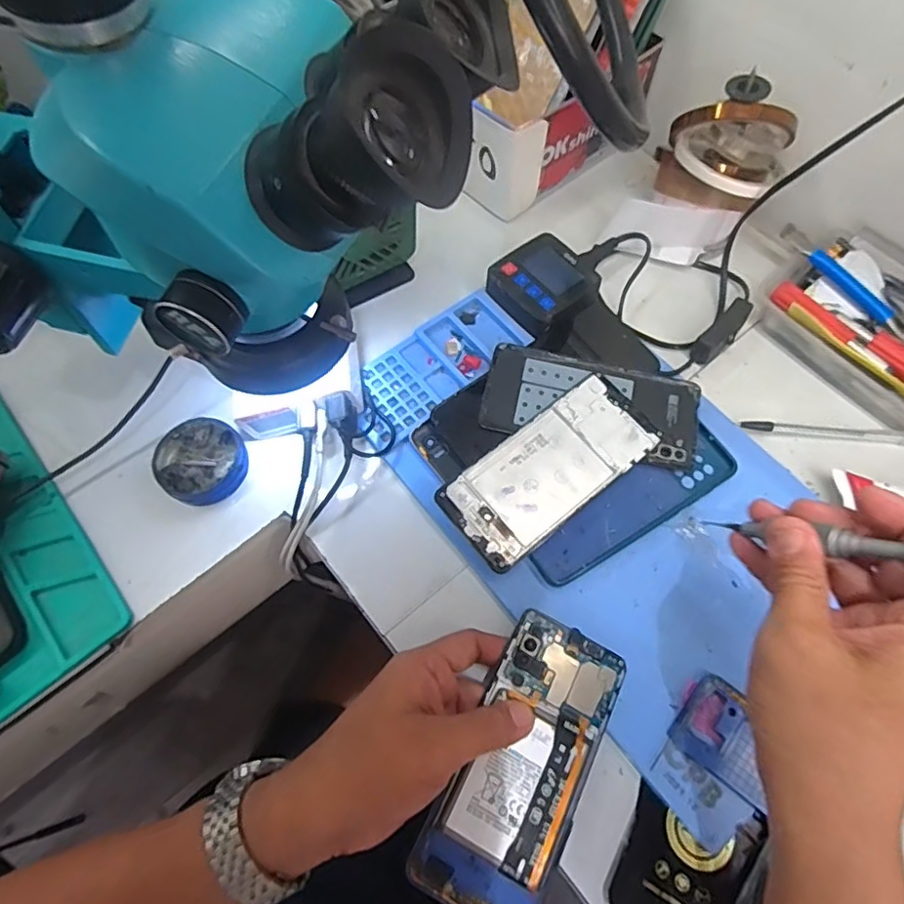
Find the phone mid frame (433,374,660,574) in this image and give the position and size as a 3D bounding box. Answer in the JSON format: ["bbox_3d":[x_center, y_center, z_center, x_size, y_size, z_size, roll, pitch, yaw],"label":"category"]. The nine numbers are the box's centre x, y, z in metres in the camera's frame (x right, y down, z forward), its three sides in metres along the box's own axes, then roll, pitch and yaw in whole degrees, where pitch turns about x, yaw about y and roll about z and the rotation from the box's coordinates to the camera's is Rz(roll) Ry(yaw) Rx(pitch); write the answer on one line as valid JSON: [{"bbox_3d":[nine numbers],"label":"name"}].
[{"bbox_3d":[0.067,0.011,0.405,0.151,0.004,0.069,-37,72,-15],"label":"phone mid frame"}]

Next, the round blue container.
[{"bbox_3d":[-0.183,0.008,0.432,0.064,0.025,0.061,27,68,13],"label":"round blue container"}]

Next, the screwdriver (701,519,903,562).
[{"bbox_3d":[0.173,0.041,0.284,0.015,0.106,0.012,-48,111,-19],"label":"screwdriver"}]

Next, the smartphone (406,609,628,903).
[{"bbox_3d":[0.042,0.175,0.333,0.069,0.011,0.157,25,63,12],"label":"smartphone"}]

